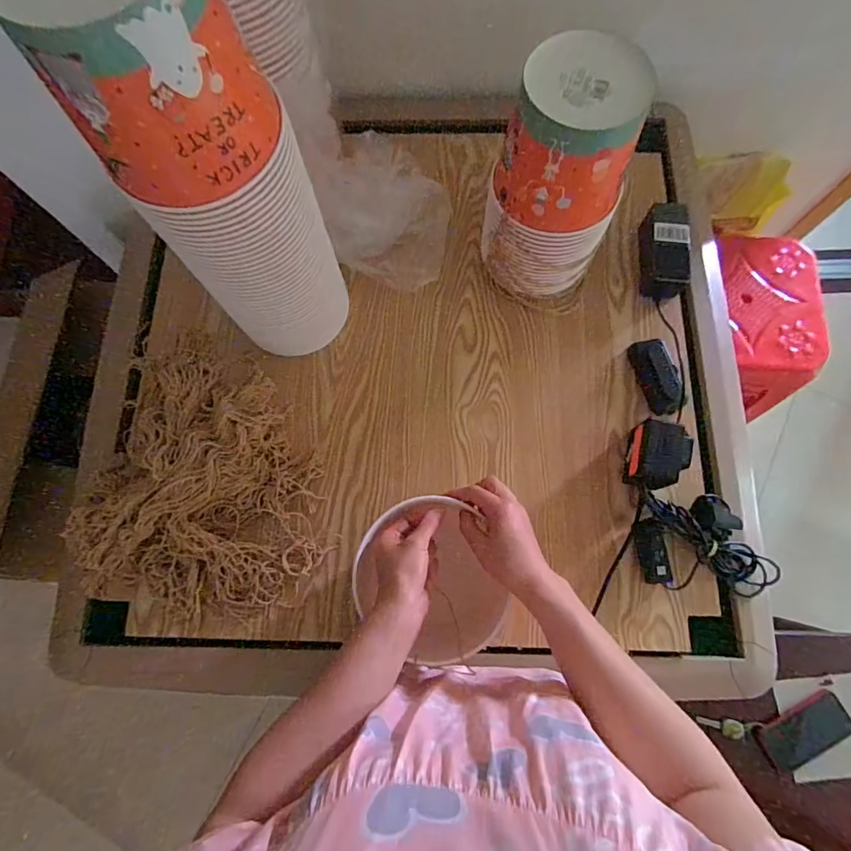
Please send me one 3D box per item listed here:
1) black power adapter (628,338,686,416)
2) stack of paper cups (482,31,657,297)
[{"bbox_3d":[0.323,-0.070,0.647,0.046,0.027,0.111,-11,75,-1],"label":"black power adapter"},{"bbox_3d":[0.159,-0.286,0.583,0.144,0.265,0.139,-10,75,-2],"label":"stack of paper cups"}]

